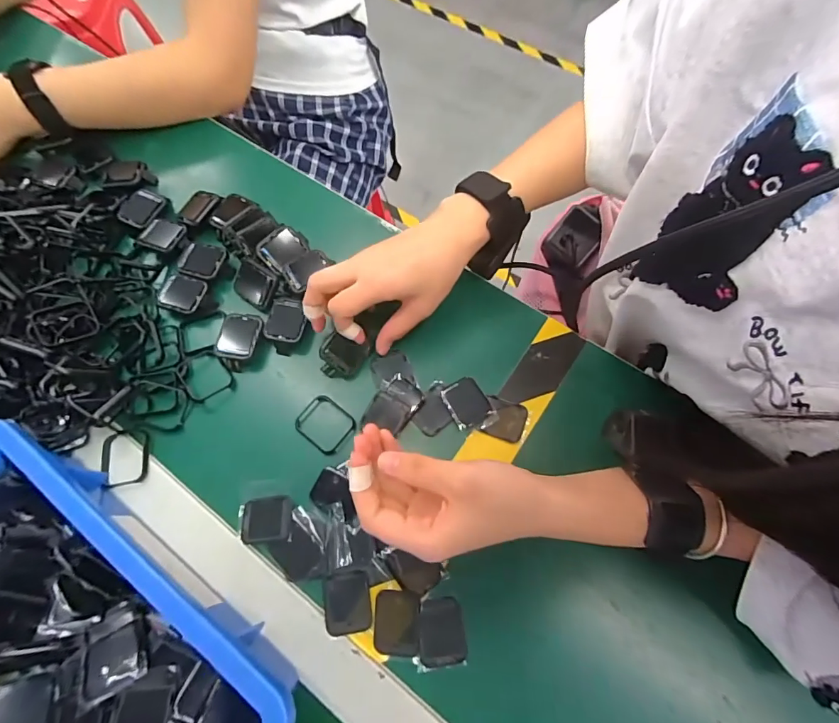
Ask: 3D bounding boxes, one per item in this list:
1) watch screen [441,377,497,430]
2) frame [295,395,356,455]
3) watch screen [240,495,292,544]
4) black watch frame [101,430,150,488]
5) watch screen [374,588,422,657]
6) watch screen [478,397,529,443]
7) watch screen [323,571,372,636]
[{"bbox_3d":[0.041,0.035,0.357,0.033,0.004,0.044,-27,71,-7],"label":"watch screen"},{"bbox_3d":[-0.078,0.052,0.355,0.046,0.004,0.038,38,75,14],"label":"frame"},{"bbox_3d":[-0.118,0.121,0.328,0.039,0.006,0.031,-8,70,-1],"label":"watch screen"},{"bbox_3d":[-0.243,0.079,0.352,0.034,0.009,0.045,-7,70,0],"label":"black watch frame"},{"bbox_3d":[-0.016,0.183,0.300,0.031,0.004,0.040,1,70,3],"label":"watch screen"},{"bbox_3d":[0.070,0.048,0.352,0.033,0.004,0.032,18,71,9],"label":"watch screen"},{"bbox_3d":[-0.052,0.172,0.306,0.033,0.004,0.039,-8,70,-1],"label":"watch screen"}]

